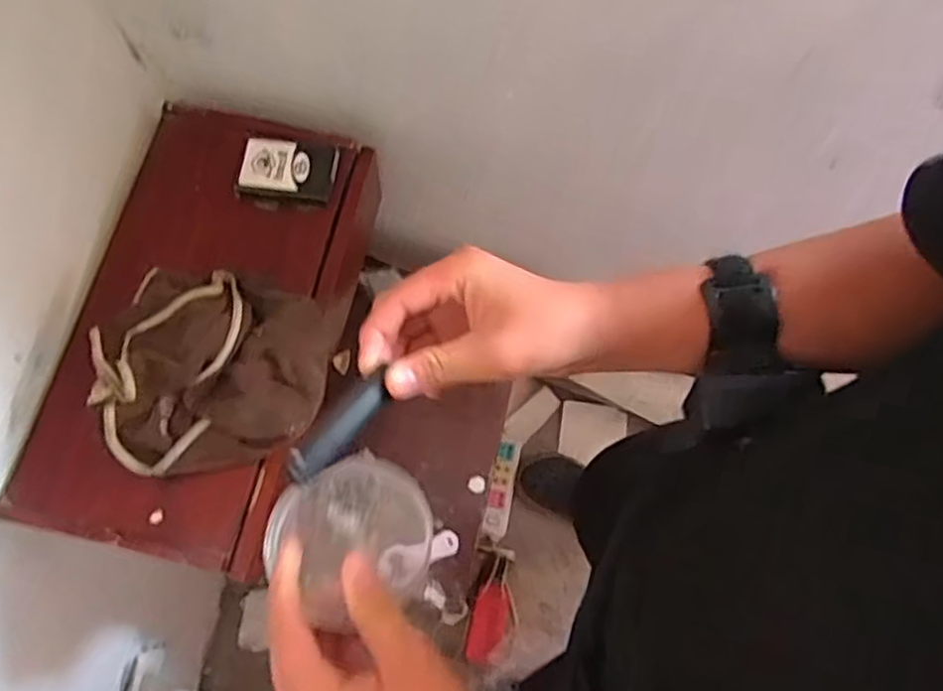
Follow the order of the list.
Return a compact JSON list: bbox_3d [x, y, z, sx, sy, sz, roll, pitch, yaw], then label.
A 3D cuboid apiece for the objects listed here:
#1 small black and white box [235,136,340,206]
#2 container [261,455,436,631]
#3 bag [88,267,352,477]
[{"bbox_3d":[-0.174,-0.168,0.675,0.087,0.017,0.058,4,72,1],"label":"small black and white box"},{"bbox_3d":[-0.063,0.100,0.376,0.085,0.036,0.075,-27,75,-9],"label":"container"},{"bbox_3d":[-0.228,0.022,0.592,0.198,0.058,0.174,12,73,3],"label":"bag"}]

